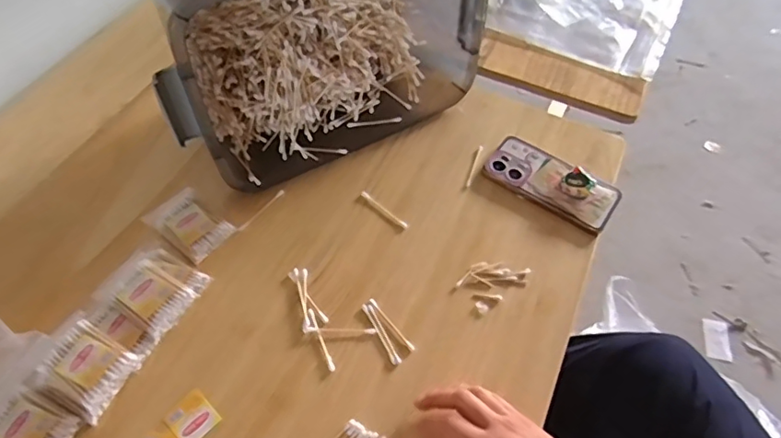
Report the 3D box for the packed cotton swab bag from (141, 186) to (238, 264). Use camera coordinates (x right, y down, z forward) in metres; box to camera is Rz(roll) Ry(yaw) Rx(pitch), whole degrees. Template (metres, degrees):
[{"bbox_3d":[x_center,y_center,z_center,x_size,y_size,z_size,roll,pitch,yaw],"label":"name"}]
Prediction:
[{"bbox_3d":[-0.231,0.003,0.620,0.096,0.013,0.059,33,60,20],"label":"packed cotton swab bag"}]

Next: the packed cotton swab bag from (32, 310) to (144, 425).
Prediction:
[{"bbox_3d":[-0.289,0.140,0.513,0.079,0.033,0.068,27,58,16],"label":"packed cotton swab bag"}]

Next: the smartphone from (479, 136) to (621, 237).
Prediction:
[{"bbox_3d":[0.201,-0.049,0.675,0.159,0.019,0.083,29,58,17],"label":"smartphone"}]

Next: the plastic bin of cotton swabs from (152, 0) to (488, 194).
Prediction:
[{"bbox_3d":[-0.090,-0.223,0.663,0.396,0.235,0.206,-27,59,-20],"label":"plastic bin of cotton swabs"}]

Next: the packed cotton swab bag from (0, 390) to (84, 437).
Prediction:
[{"bbox_3d":[-0.325,0.193,0.489,0.068,0.015,0.058,22,56,13],"label":"packed cotton swab bag"}]

